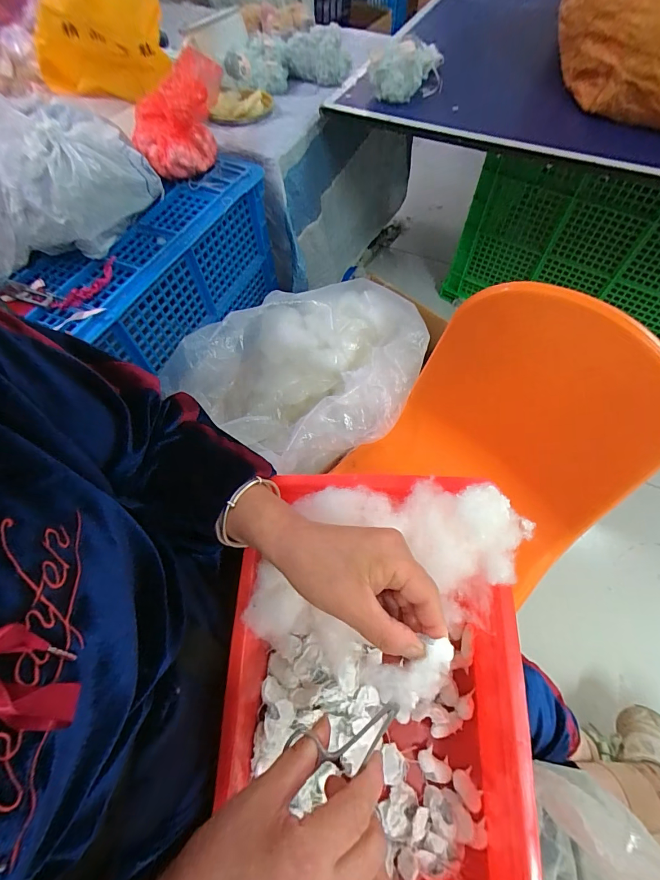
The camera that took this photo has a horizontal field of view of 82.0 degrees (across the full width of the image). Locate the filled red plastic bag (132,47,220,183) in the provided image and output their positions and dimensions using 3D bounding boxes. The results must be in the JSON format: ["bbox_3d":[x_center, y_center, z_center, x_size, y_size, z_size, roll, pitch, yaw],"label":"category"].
[{"bbox_3d":[-0.241,-0.516,0.605,0.104,0.100,0.159,13,62,8],"label":"filled red plastic bag"}]

